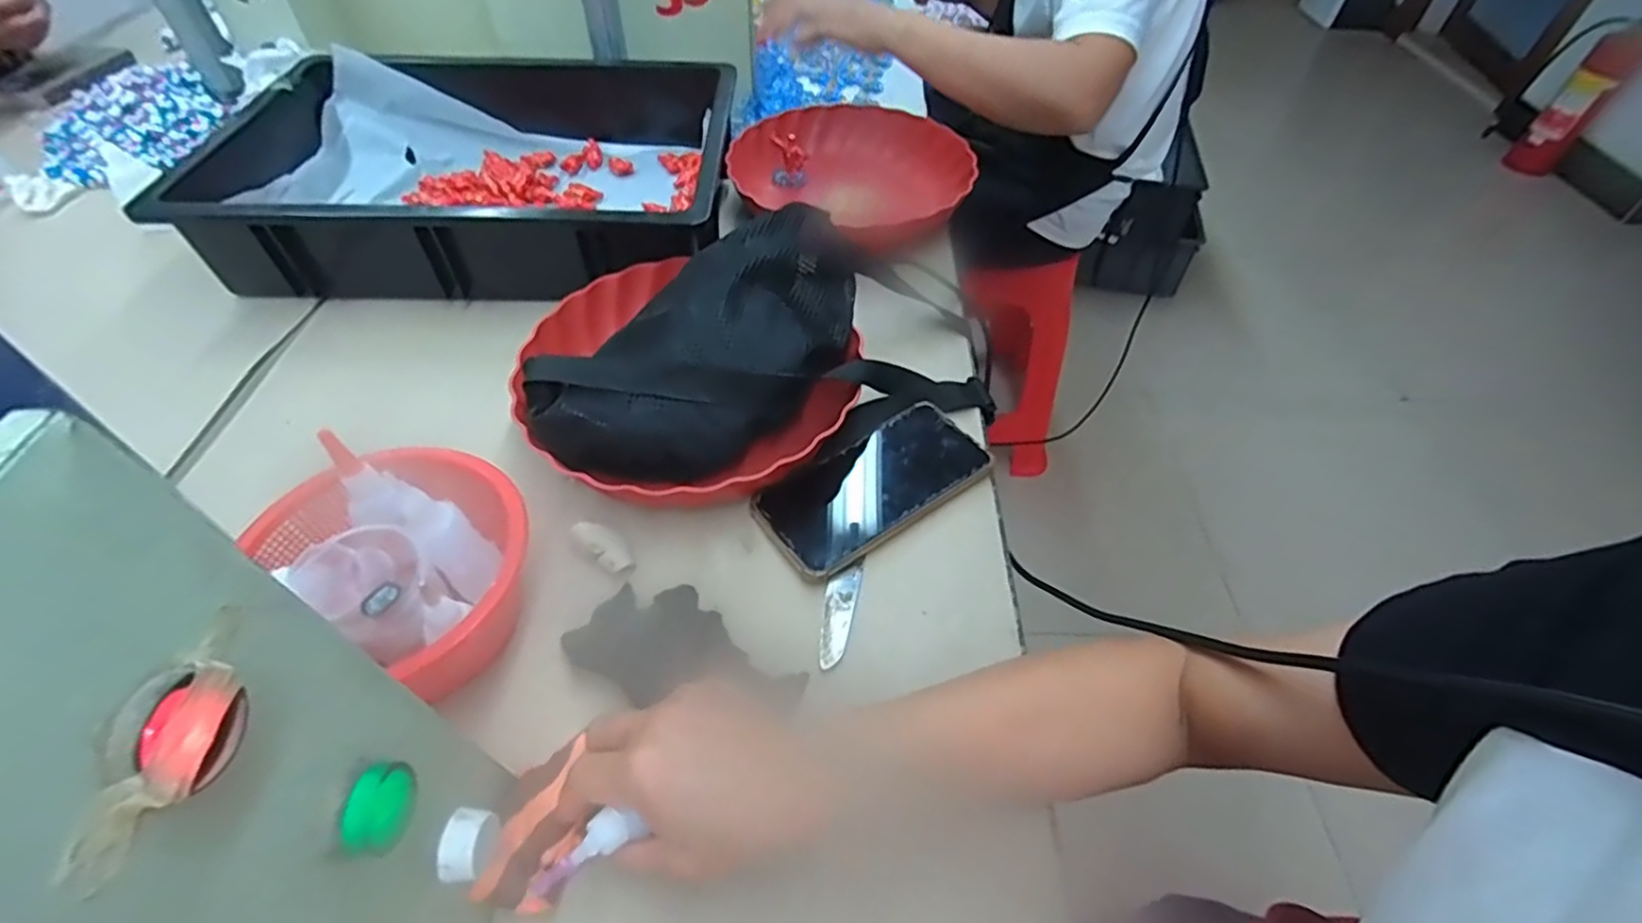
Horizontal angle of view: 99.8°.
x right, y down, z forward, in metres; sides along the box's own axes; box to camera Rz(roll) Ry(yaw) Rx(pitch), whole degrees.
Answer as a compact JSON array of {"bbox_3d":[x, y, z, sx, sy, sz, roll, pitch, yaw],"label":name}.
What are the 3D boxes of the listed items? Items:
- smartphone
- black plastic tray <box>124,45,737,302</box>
[{"bbox_3d":[0.038,0.013,0.472,0.158,0.018,0.080,-26,58,-24],"label":"smartphone"},{"bbox_3d":[-0.310,-0.295,0.660,0.438,0.102,0.348,0,50,-2],"label":"black plastic tray"}]

